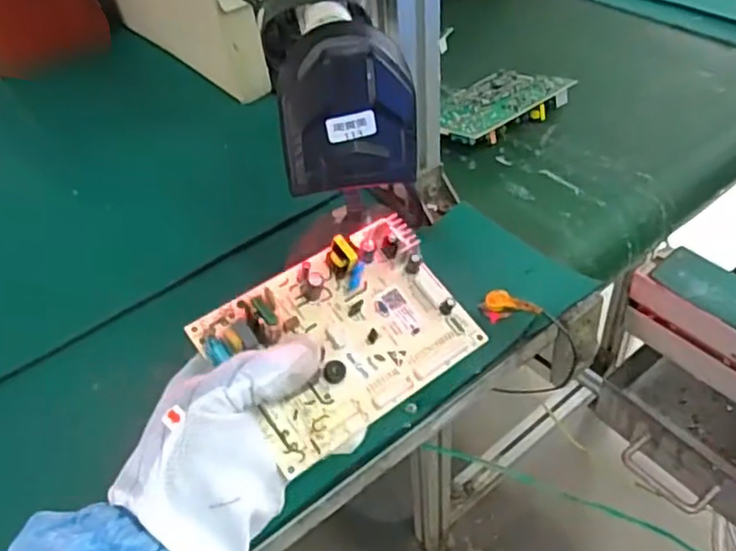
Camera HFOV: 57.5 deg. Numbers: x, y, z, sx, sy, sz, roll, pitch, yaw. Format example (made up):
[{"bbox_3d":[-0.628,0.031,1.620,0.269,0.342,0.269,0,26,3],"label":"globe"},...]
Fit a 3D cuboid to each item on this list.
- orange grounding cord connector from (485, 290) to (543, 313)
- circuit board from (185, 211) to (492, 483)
[{"bbox_3d":[0.103,0.020,0.473,0.039,0.009,0.013,11,44,17],"label":"orange grounding cord connector"},{"bbox_3d":[-0.012,0.028,0.369,0.135,0.020,0.098,-31,71,-25],"label":"circuit board"}]

